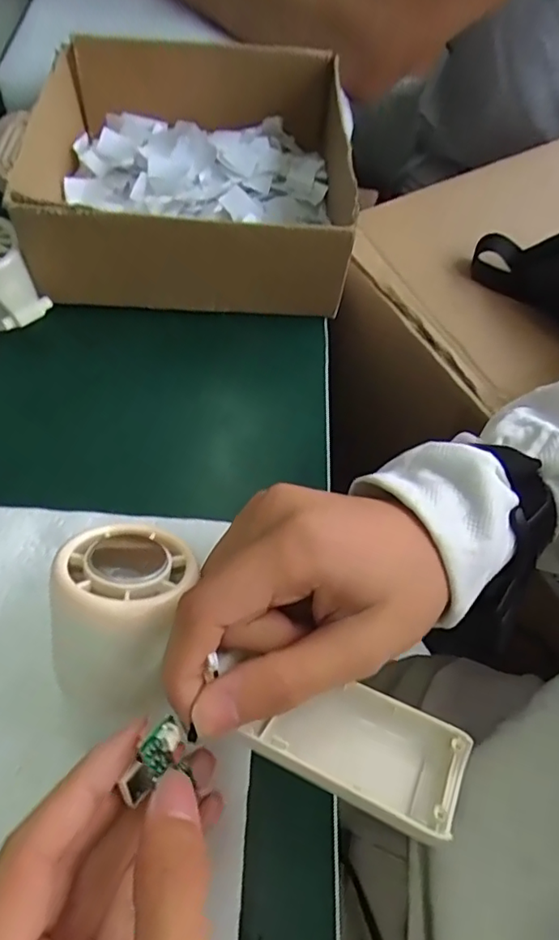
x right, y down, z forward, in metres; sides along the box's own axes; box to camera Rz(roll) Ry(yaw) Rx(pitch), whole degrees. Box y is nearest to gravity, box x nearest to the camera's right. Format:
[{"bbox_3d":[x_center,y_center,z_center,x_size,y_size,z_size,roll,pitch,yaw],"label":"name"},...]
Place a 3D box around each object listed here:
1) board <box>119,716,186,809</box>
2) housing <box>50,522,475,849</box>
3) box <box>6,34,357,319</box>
[{"bbox_3d":[-0.041,0.094,0.181,0.009,0.009,0.029,32,102,17],"label":"board"},{"bbox_3d":[-0.013,0.073,0.204,0.161,0.038,0.067,25,63,8],"label":"housing"},{"bbox_3d":[-0.054,-0.213,0.395,0.205,0.078,0.212,1,61,-4],"label":"box"}]

